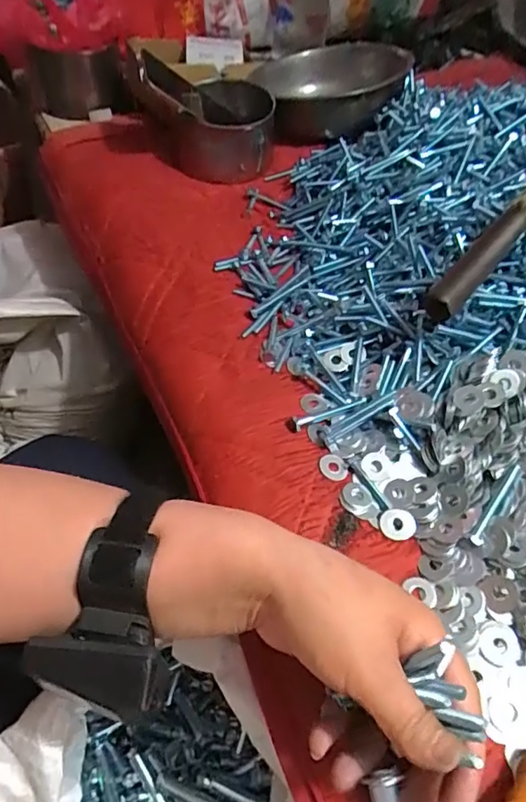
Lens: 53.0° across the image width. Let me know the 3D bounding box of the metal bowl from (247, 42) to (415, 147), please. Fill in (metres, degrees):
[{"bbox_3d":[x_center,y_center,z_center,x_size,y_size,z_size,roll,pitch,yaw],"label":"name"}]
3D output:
[{"bbox_3d":[0.092,-0.449,0.752,0.194,0.078,0.231,-7,50,-7],"label":"metal bowl"}]

